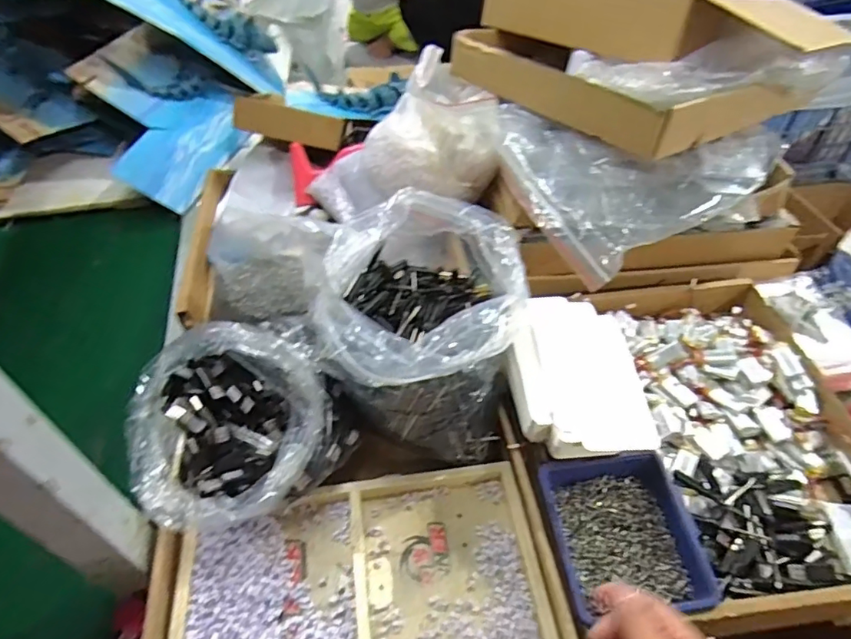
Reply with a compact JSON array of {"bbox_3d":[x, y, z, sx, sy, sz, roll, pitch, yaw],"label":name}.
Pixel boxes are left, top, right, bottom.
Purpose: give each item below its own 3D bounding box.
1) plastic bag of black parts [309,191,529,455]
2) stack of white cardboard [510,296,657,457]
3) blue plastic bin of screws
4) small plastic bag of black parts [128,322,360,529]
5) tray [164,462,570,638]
[{"bbox_3d":[0.000,0.003,0.552,0.183,0.187,0.199,10,49,9],"label":"plastic bag of black parts"},{"bbox_3d":[0.145,0.057,0.537,0.119,0.045,0.175,-3,48,-2],"label":"stack of white cardboard"},{"bbox_3d":[0.180,0.200,0.496,0.125,0.039,0.139,-6,48,-4],"label":"blue plastic bin of screws"},{"bbox_3d":[-0.188,0.117,0.528,0.196,0.134,0.171,18,51,16],"label":"small plastic bag of black parts"},{"bbox_3d":[-0.058,0.242,0.489,0.325,0.033,0.186,-7,48,-6],"label":"tray"}]

